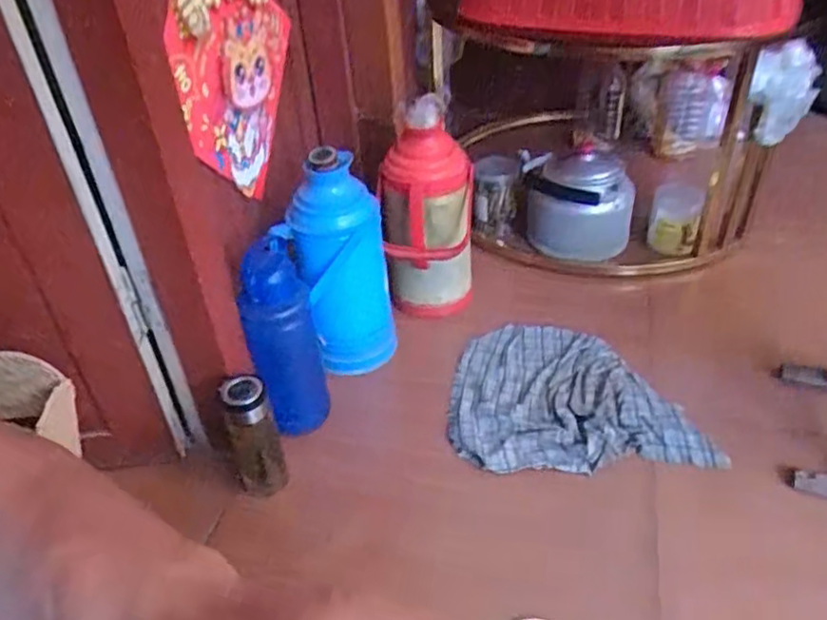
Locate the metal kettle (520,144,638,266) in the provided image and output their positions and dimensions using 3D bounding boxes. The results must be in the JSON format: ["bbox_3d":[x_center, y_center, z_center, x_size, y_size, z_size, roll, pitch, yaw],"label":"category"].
[{"bbox_3d":[0.326,-0.208,1.398,0.198,0.207,0.183,-5,38,-1],"label":"metal kettle"}]

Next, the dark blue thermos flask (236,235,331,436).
[{"bbox_3d":[-0.192,0.050,1.000,0.097,0.294,0.104,-12,39,-10],"label":"dark blue thermos flask"}]

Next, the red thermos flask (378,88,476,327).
[{"bbox_3d":[0.022,-0.146,1.179,0.150,0.402,0.122,-6,38,-2],"label":"red thermos flask"}]

